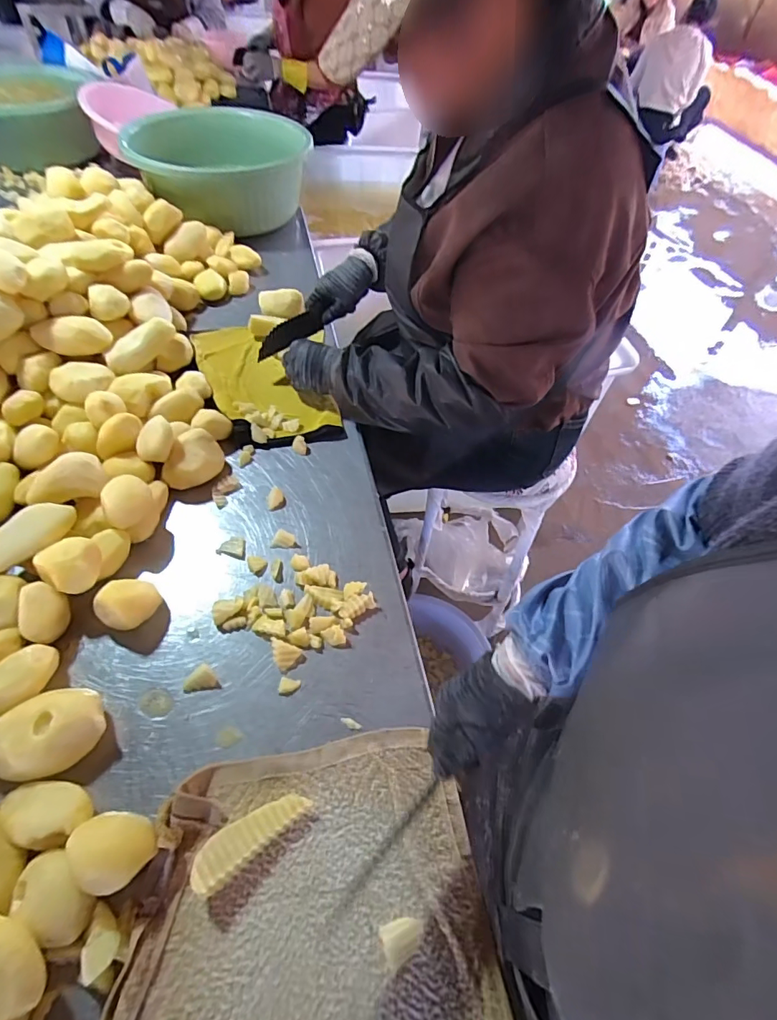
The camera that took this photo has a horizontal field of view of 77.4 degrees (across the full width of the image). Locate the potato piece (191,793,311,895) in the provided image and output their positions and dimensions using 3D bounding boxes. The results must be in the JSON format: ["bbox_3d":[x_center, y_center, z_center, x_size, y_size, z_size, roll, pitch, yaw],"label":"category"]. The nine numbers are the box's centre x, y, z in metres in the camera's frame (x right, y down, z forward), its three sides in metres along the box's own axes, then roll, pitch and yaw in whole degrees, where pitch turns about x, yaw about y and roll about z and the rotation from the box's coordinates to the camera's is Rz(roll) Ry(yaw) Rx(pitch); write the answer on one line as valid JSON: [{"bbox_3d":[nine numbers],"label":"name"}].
[{"bbox_3d":[-0.126,0.293,0.440,0.106,0.028,0.032,-32,63,-25],"label":"potato piece"}]

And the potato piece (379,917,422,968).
[{"bbox_3d":[0.012,0.364,0.412,0.035,0.012,0.027,-15,56,-15],"label":"potato piece"}]

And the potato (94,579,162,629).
[{"bbox_3d":[-0.307,0.109,0.571,0.056,0.048,0.066,26,56,14],"label":"potato"}]

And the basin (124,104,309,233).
[{"bbox_3d":[-0.381,-0.796,1.137,0.385,0.163,0.385,2,53,-3],"label":"basin"}]

